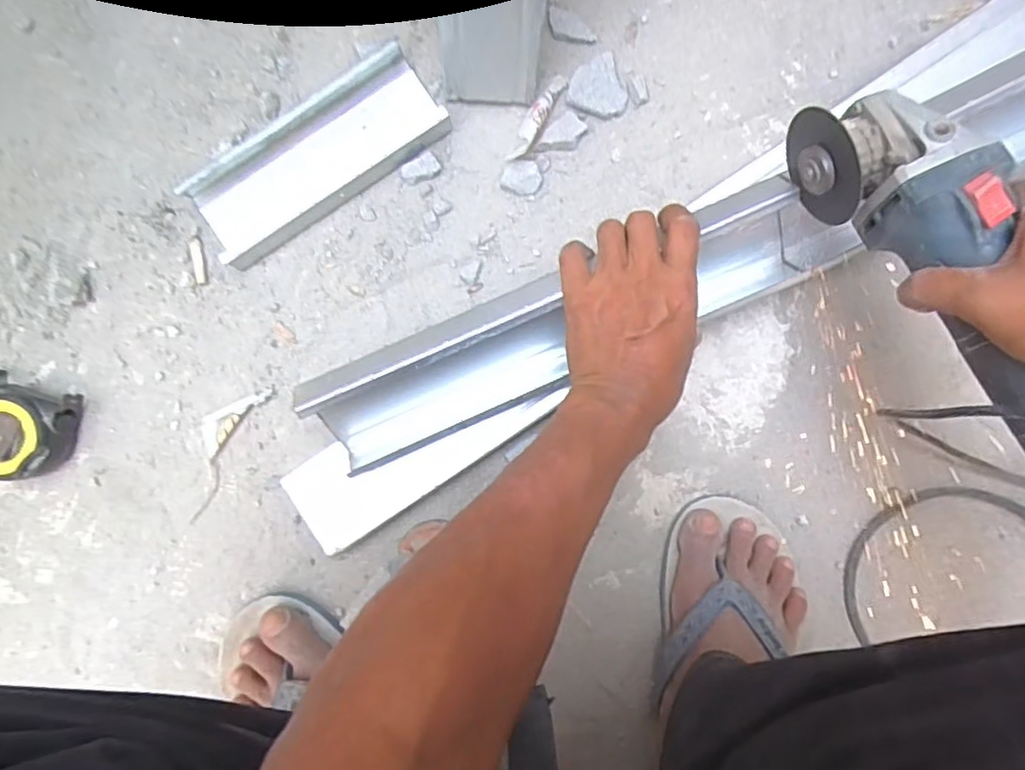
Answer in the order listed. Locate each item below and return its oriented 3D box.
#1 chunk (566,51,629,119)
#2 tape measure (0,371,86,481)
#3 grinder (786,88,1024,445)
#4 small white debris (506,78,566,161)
[{"bbox_3d":[0.074,-0.252,0.521,0.048,0.008,0.049,14,88,1],"label":"chunk"},{"bbox_3d":[-0.404,0.032,0.497,0.089,0.044,0.074,17,88,1],"label":"tape measure"},{"bbox_3d":[0.266,-0.039,0.351,0.074,0.072,0.304,-24,75,-1],"label":"grinder"},{"bbox_3d":[0.022,-0.222,0.513,0.017,0.020,0.089,26,72,1],"label":"small white debris"}]

